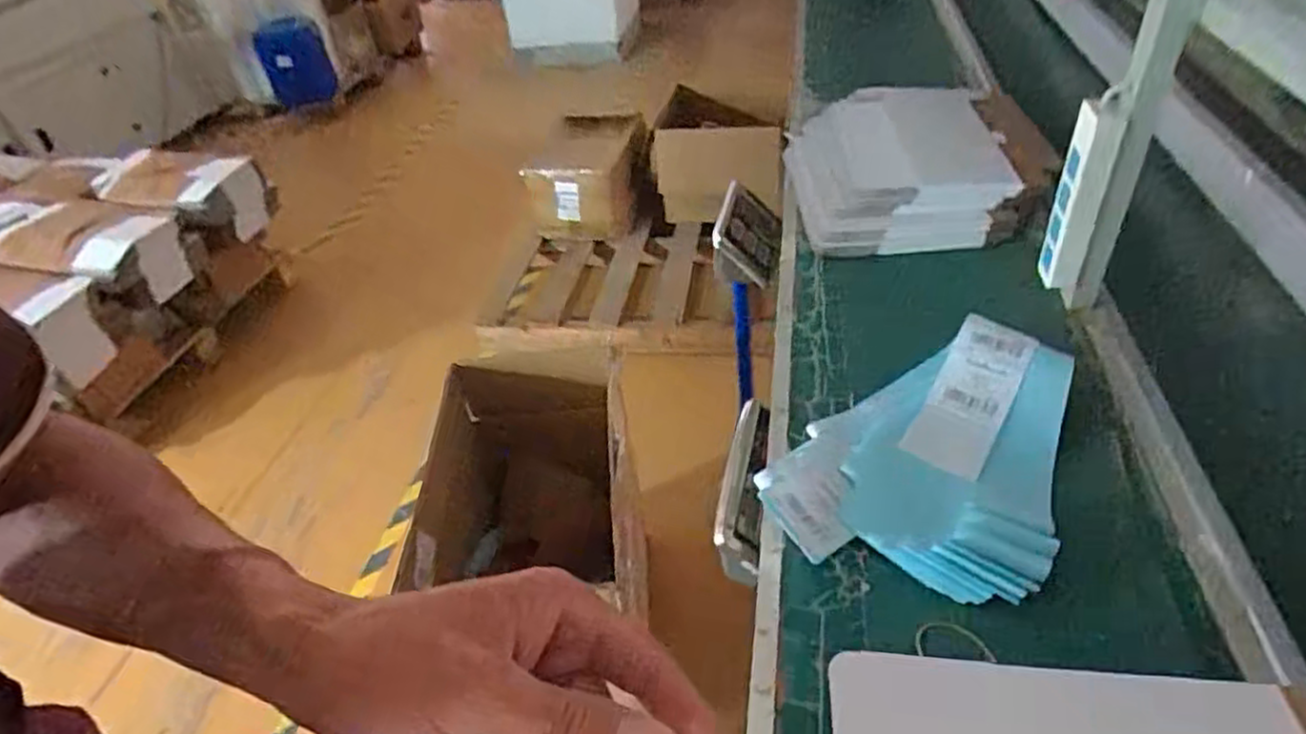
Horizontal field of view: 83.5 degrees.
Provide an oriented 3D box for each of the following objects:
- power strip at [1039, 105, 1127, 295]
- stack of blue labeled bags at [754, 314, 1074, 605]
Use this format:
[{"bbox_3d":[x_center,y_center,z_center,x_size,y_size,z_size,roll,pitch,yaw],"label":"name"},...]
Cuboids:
[{"bbox_3d":[0.526,-0.193,0.908,0.055,0.253,0.045,6,41,15],"label":"power strip"},{"bbox_3d":[0.285,0.073,0.774,0.254,0.058,0.335,12,43,22],"label":"stack of blue labeled bags"}]

